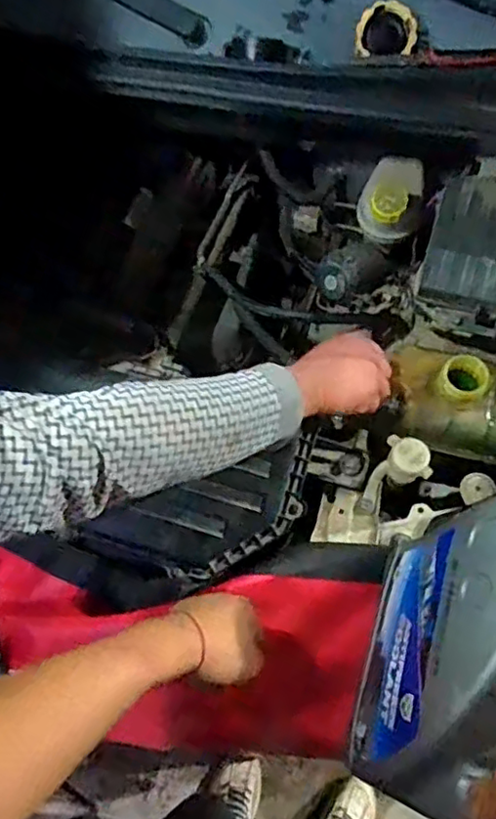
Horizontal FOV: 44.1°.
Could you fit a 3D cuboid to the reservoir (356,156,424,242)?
[{"bbox_3d":[0.180,-0.267,0.767,0.074,0.081,0.128,12,68,10],"label":"reservoir"}]

